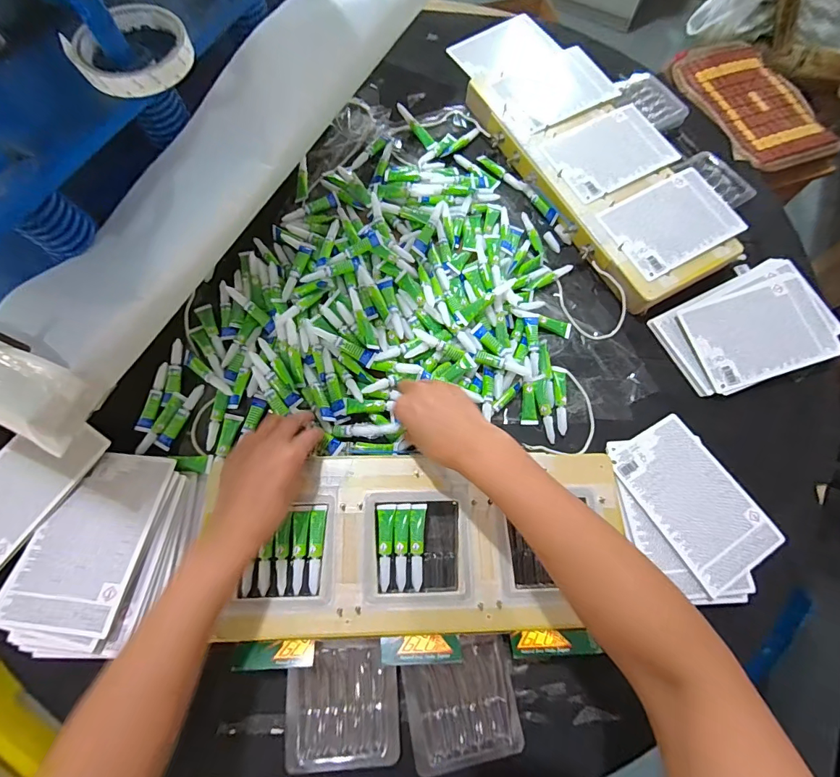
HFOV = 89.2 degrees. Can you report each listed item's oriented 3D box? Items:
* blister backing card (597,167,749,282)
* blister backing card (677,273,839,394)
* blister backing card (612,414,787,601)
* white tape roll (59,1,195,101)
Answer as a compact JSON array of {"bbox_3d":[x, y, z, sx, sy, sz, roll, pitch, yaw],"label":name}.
[{"bbox_3d":[0.336,-0.222,0.564,0.171,0.006,0.114,-29,76,-9],"label":"blister backing card"},{"bbox_3d":[0.426,-0.072,0.536,0.166,0.007,0.117,-18,76,-1],"label":"blister backing card"},{"bbox_3d":[0.304,0.121,0.472,0.112,0.006,0.167,-27,68,-14],"label":"blister backing card"},{"bbox_3d":[-0.238,-0.280,0.353,0.091,0.019,0.088,1,69,-1],"label":"white tape roll"}]

